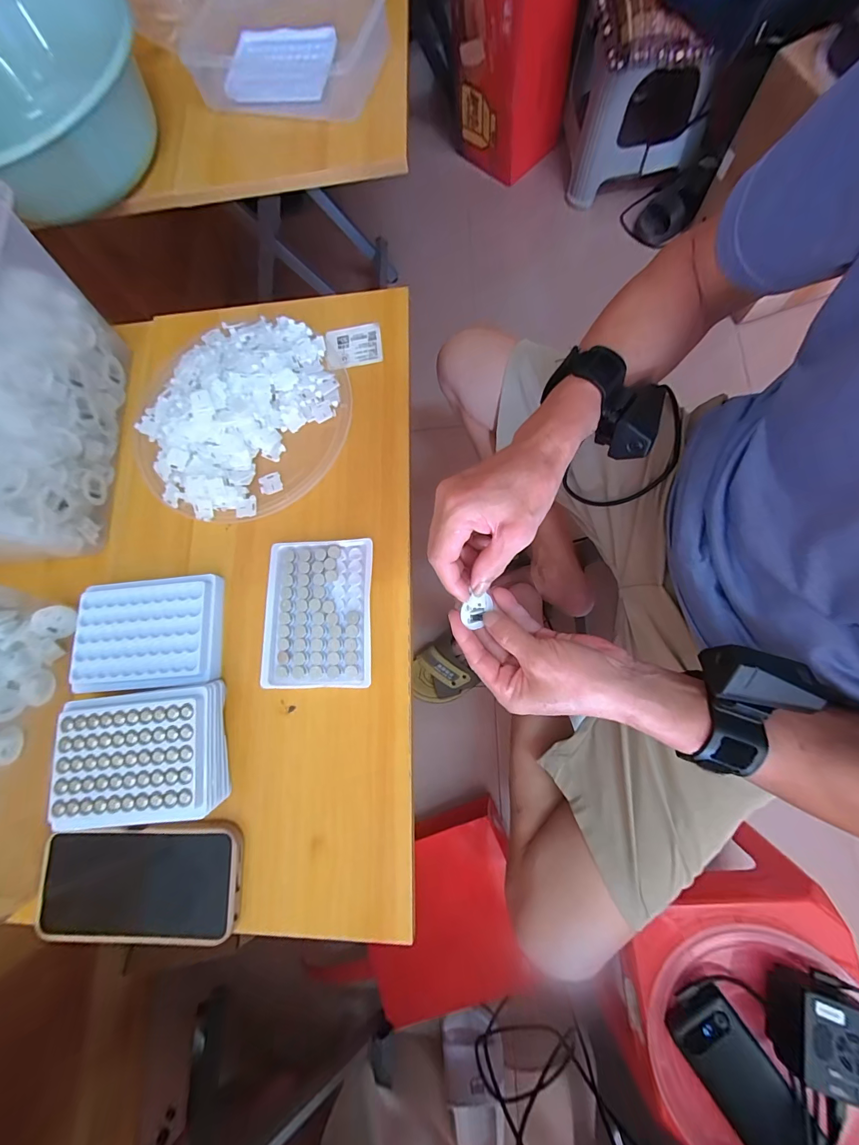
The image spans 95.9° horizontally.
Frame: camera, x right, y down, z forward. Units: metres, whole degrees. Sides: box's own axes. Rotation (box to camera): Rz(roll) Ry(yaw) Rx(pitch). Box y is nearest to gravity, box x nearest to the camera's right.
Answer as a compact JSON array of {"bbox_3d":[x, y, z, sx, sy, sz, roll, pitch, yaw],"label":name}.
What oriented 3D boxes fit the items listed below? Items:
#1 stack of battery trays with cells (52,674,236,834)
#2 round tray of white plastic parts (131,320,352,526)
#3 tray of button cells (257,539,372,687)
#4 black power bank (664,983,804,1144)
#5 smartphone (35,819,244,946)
[{"bbox_3d":[-0.233,0.147,0.314,0.122,0.033,0.096,-8,77,5],"label":"stack of battery trays with cells"},{"bbox_3d":[-0.192,-0.161,0.390,0.203,0.032,0.223,-1,78,6],"label":"round tray of white plastic parts"},{"bbox_3d":[-0.099,0.035,0.344,0.093,0.014,0.127,-3,78,6],"label":"tray of button cells"},{"bbox_3d":[0.320,0.522,0.400,0.069,0.035,0.142,-34,76,-1],"label":"black power bank"},{"bbox_3d":[-0.228,0.243,0.300,0.158,0.017,0.084,-2,78,6],"label":"smartphone"}]

